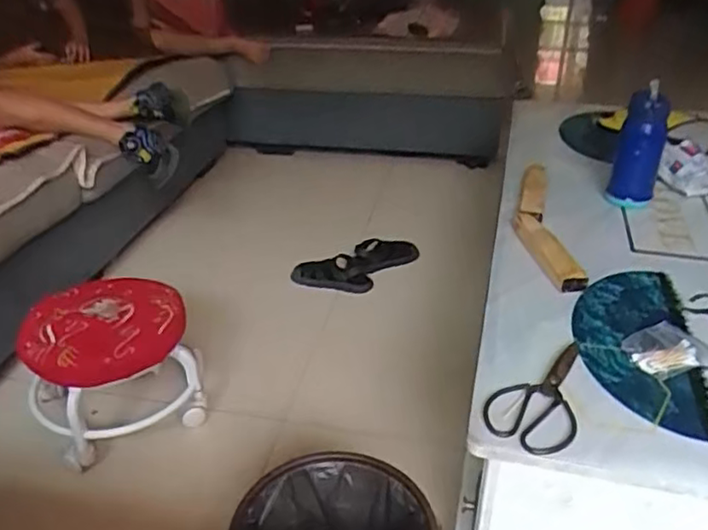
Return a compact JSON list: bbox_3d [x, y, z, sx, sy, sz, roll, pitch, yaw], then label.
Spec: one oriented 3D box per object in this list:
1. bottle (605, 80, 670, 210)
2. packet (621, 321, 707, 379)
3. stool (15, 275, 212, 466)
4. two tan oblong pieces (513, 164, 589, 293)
[{"bbox_3d":[0.497,-0.198,1.112,0.074,0.211,0.061,16,35,26],"label":"bottle"},{"bbox_3d":[0.404,0.108,0.813,0.114,0.014,0.085,-13,33,-19],"label":"packet"},{"bbox_3d":[-0.458,0.190,1.201,0.284,0.223,0.252,-17,34,-25],"label":"stool"},{"bbox_3d":[0.317,-0.083,1.094,0.085,0.031,0.419,2,31,4],"label":"two tan oblong pieces"}]

